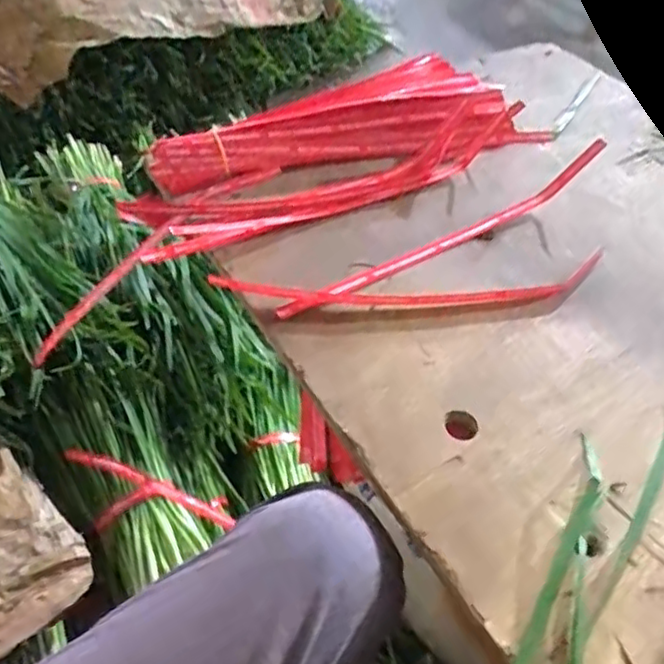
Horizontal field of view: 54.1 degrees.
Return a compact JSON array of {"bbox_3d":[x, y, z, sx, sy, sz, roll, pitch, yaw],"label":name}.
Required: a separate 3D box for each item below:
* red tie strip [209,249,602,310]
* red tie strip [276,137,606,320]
[{"bbox_3d":[0.064,-0.034,0.489,0.299,0.006,0.039,-4,67,-8],"label":"red tie strip"},{"bbox_3d":[0.095,-0.086,0.512,0.311,0.042,0.015,-25,57,-22],"label":"red tie strip"}]

